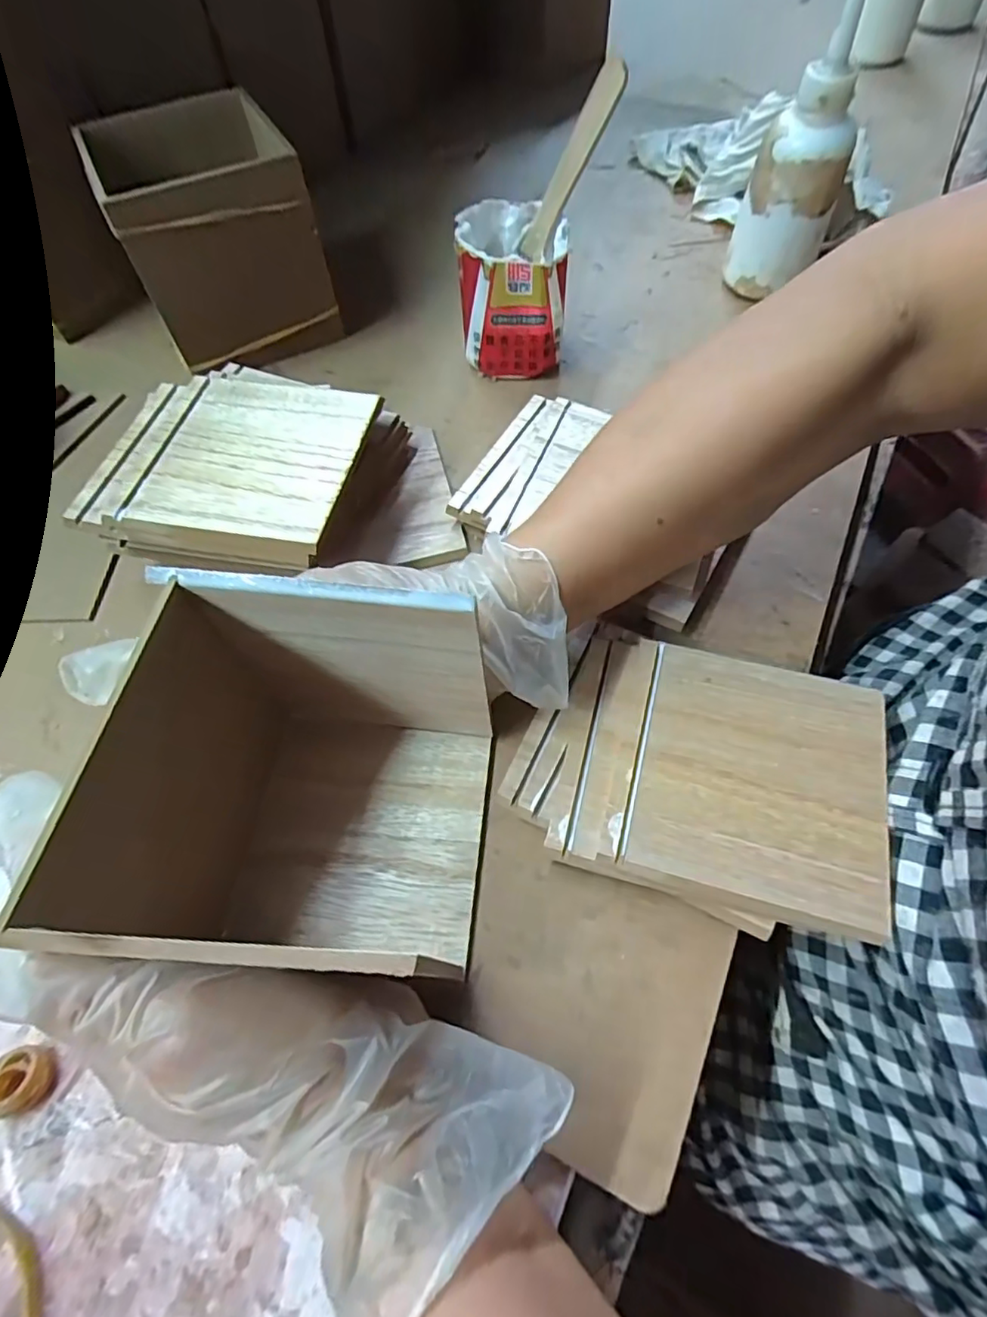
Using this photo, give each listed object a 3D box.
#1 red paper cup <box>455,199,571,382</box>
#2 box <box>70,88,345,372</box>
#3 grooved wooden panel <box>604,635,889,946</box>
[{"bbox_3d":[0.011,-0.235,0.370,0.064,0.080,0.064,0,62,1],"label":"red paper cup"},{"bbox_3d":[-0.183,-0.280,0.380,0.110,0.107,0.116,-26,65,-13],"label":"box"},{"bbox_3d":[0.108,0.046,0.241,0.107,0.004,0.106,14,63,11],"label":"grooved wooden panel"}]

